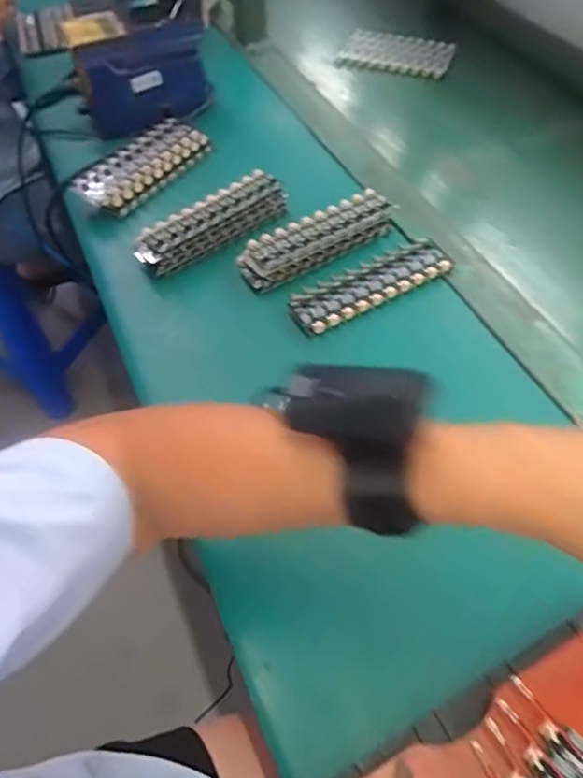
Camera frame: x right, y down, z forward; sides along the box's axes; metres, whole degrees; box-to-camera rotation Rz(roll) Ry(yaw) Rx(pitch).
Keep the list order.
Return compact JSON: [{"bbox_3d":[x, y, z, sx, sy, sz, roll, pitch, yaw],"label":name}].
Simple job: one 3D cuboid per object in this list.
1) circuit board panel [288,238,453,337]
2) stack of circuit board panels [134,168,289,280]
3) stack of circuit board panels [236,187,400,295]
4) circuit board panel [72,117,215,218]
[{"bbox_3d":[0.076,-0.101,0.546,0.164,0.013,0.048,-24,56,-16],"label":"circuit board panel"},{"bbox_3d":[-0.083,-0.175,0.599,0.166,0.033,0.051,-36,60,-23],"label":"stack of circuit board panels"},{"bbox_3d":[0.026,-0.155,0.580,0.170,0.024,0.052,-29,57,-19],"label":"stack of circuit board panels"},{"bbox_3d":[-0.169,-0.258,0.662,0.052,0.038,0.167,30,59,22],"label":"circuit board panel"}]

